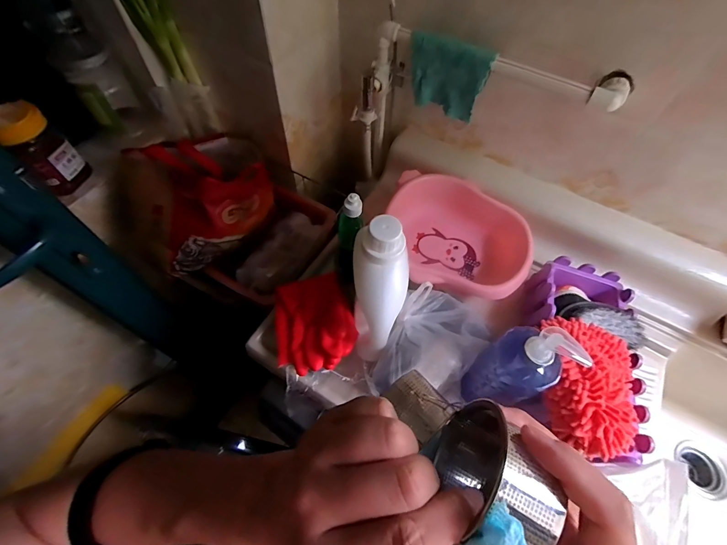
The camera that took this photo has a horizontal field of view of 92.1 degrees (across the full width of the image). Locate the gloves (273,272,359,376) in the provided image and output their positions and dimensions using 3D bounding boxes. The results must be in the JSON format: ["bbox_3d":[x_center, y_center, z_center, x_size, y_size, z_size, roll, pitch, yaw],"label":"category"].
[{"bbox_3d":[-0.086,0.081,0.586,0.135,0.063,0.168,-12,61,-9],"label":"gloves"}]

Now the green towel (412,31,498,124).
[{"bbox_3d":[0.145,-0.342,0.619,0.136,0.118,0.016,23,62,11],"label":"green towel"}]

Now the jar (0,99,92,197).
[{"bbox_3d":[-0.568,-0.217,0.624,0.074,0.154,0.079,1,60,-2],"label":"jar"}]

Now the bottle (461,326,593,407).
[{"bbox_3d":[0.202,0.133,0.476,0.081,0.203,0.078,1,60,-2],"label":"bottle"}]

